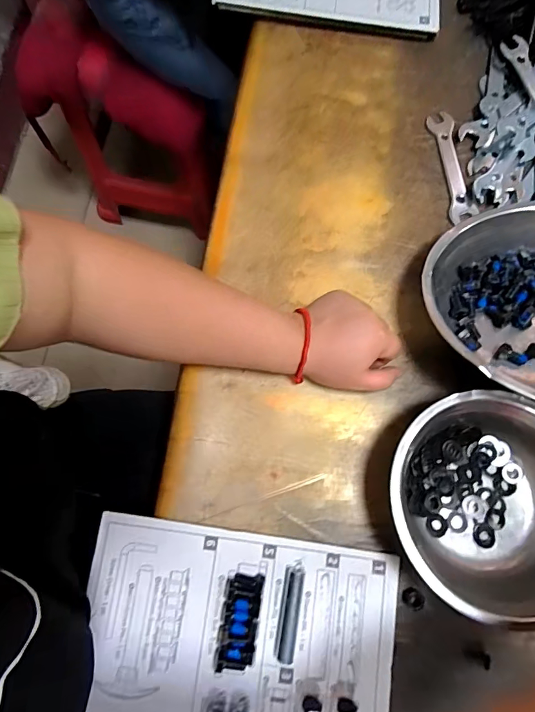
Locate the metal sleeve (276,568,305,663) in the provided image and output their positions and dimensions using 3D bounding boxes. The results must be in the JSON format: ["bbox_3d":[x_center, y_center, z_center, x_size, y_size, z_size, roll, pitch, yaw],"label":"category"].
[{"bbox_3d":[0.020,0.232,0.363,0.015,0.017,0.077,9,78,2],"label":"metal sleeve"}]

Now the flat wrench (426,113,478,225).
[{"bbox_3d":[0.218,-0.225,0.483,0.034,0.004,0.143,-8,78,-2],"label":"flat wrench"}]

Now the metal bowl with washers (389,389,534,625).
[{"bbox_3d":[0.206,0.127,0.364,0.152,0.073,0.183,5,78,1],"label":"metal bowl with washers"}]

